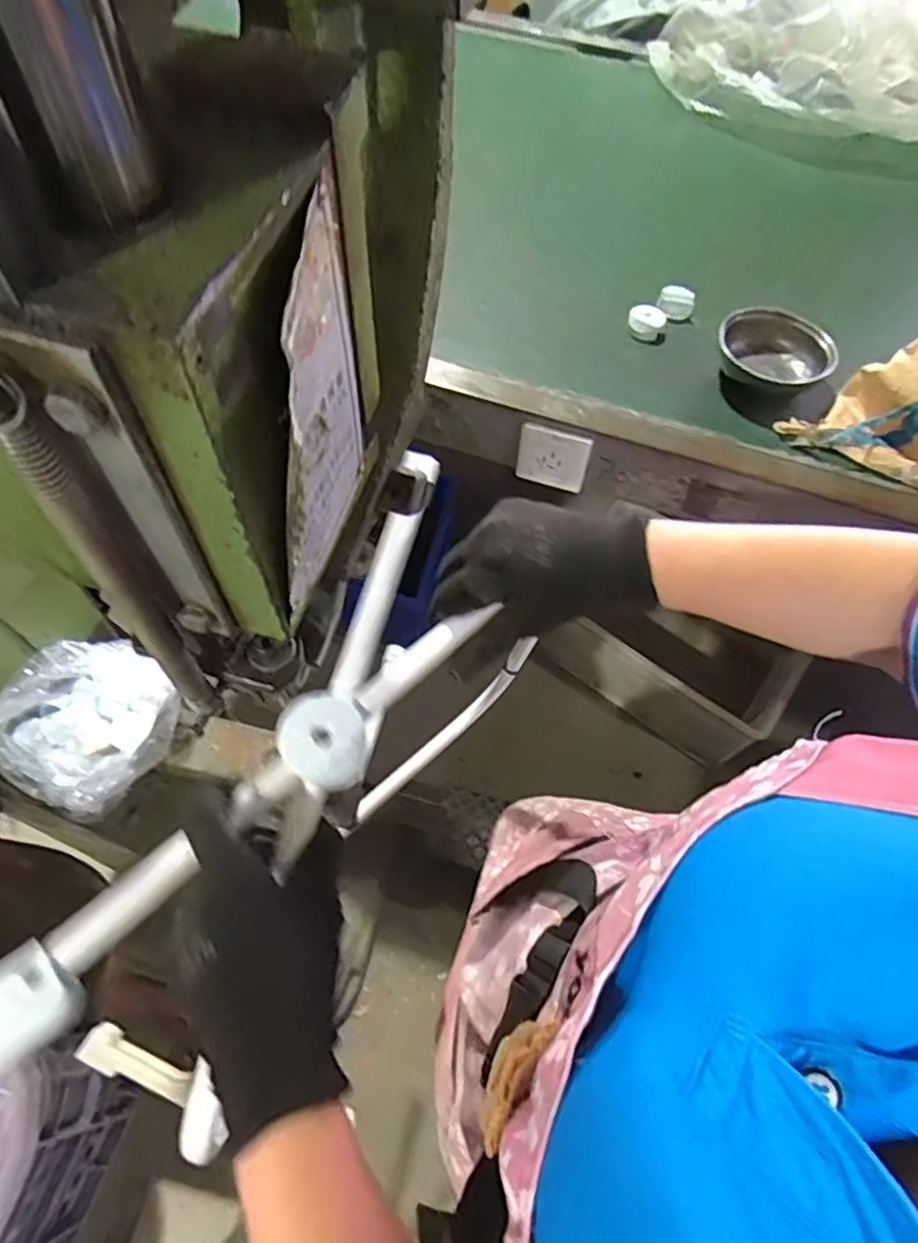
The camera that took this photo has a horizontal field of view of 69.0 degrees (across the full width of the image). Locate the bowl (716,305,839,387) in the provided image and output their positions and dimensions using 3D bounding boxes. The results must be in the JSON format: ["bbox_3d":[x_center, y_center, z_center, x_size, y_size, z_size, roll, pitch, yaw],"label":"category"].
[{"bbox_3d":[0.404,-0.341,0.873,0.140,0.073,0.140,1,59,-2],"label":"bowl"}]

